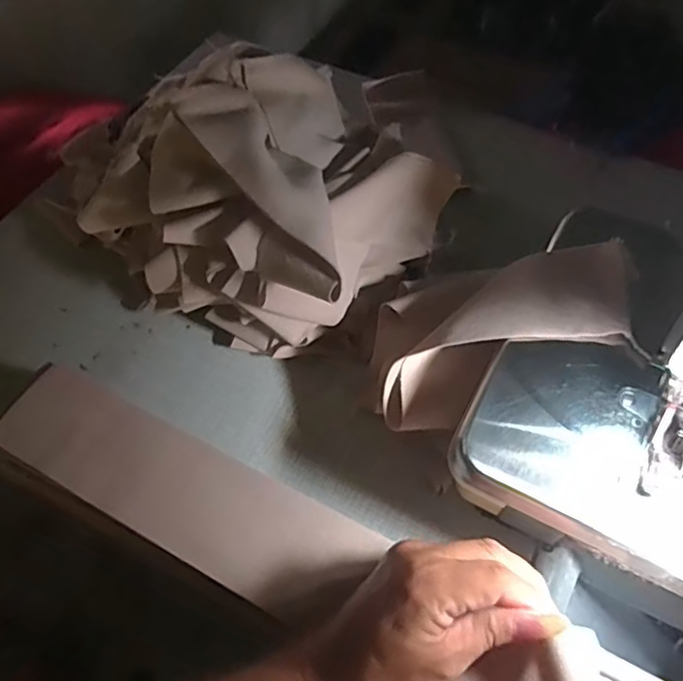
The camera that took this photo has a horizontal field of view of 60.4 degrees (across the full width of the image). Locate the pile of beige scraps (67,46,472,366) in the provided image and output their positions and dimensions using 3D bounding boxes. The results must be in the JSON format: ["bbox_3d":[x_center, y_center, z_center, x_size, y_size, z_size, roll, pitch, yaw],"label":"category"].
[{"bbox_3d":[-0.046,-0.095,0.438,0.194,0.151,0.191,33,65,20],"label":"pile of beige scraps"}]

